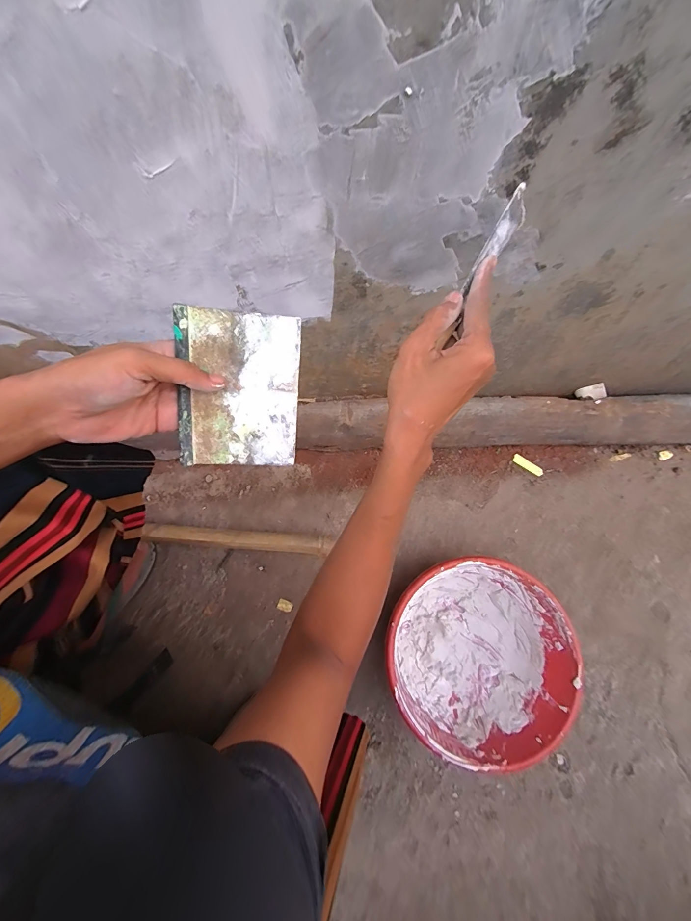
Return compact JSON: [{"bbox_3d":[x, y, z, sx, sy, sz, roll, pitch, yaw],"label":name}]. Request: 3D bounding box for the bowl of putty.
[{"bbox_3d":[0.185,0.277,0.516,0.247,0.094,0.246,0,75,-1],"label":"bowl of putty"}]

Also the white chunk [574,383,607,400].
[{"bbox_3d":[0.412,-0.115,0.592,0.043,0.005,0.026,-4,112,31],"label":"white chunk"}]

